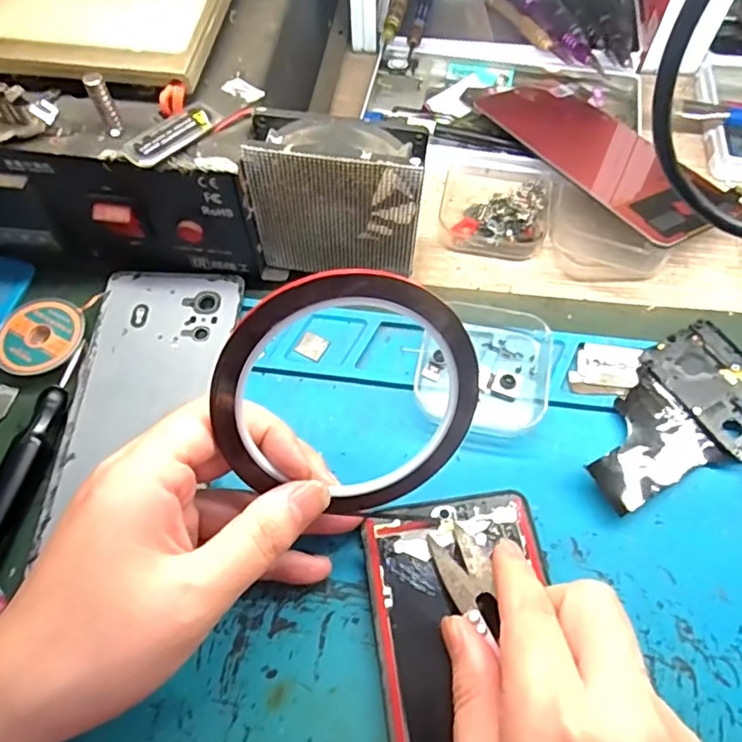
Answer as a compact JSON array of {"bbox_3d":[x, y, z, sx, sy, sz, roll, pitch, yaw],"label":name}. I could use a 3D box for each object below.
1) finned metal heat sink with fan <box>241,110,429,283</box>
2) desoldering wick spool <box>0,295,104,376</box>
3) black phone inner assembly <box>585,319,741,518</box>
[{"bbox_3d":[-0.017,-0.081,0.288,0.080,0.084,0.033,2,64,2],"label":"finned metal heat sink with fan"},{"bbox_3d":[-0.170,-0.019,0.300,0.043,0.008,0.047,-1,64,1],"label":"desoldering wick spool"},{"bbox_3d":[0.146,0.022,0.278,0.104,0.007,0.066,-27,66,-11],"label":"black phone inner assembly"}]

